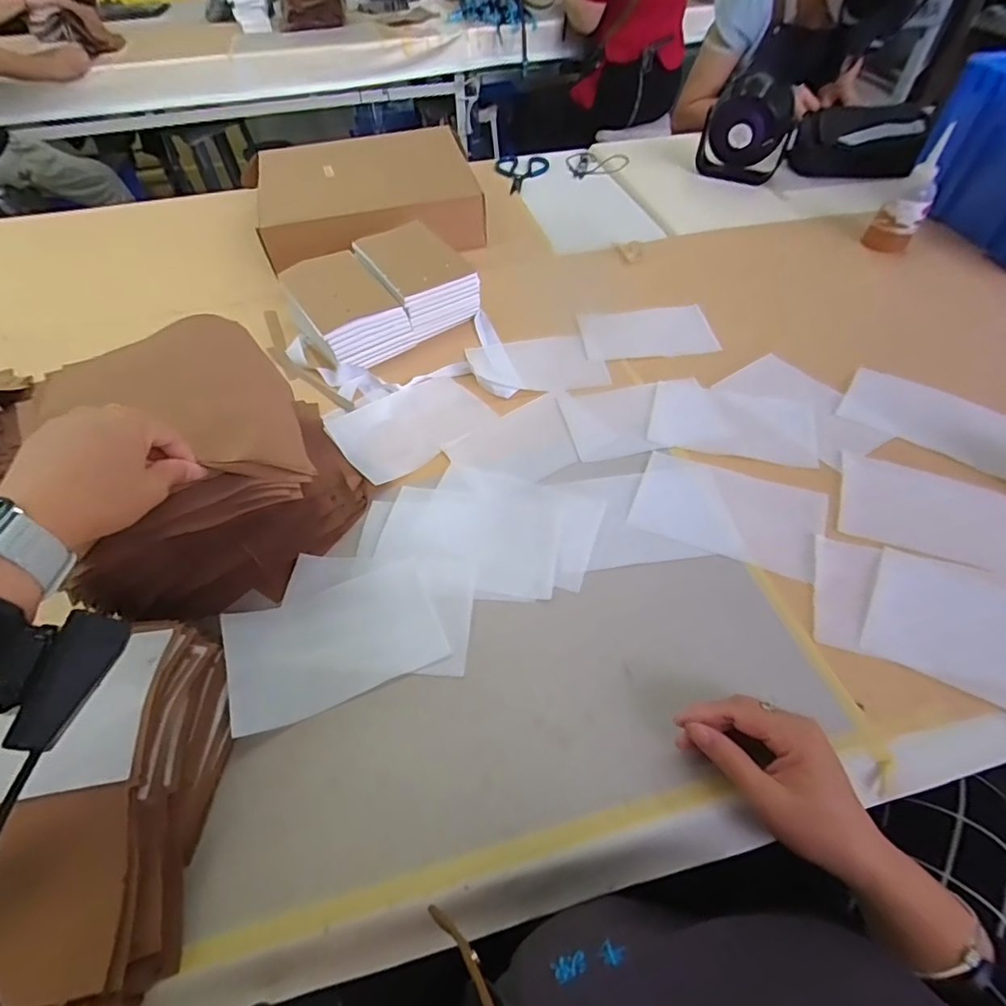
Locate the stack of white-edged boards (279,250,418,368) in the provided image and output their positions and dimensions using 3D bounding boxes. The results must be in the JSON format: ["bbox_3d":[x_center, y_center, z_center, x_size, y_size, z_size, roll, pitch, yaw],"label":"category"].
[{"bbox_3d":[-0.223,-0.265,0.699,0.122,0.064,0.180,-33,60,-22],"label":"stack of white-edged boards"}]

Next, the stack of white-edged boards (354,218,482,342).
[{"bbox_3d":[-0.128,-0.326,0.737,0.120,0.078,0.175,-28,58,-19],"label":"stack of white-edged boards"}]

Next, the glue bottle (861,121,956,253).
[{"bbox_3d":[0.622,-0.467,0.776,0.056,0.165,0.056,-7,53,-4],"label":"glue bottle"}]

